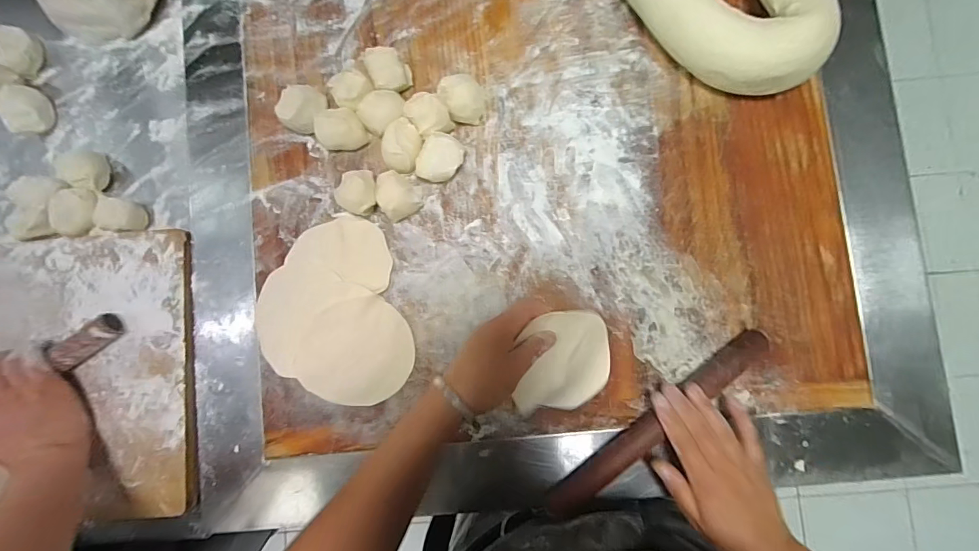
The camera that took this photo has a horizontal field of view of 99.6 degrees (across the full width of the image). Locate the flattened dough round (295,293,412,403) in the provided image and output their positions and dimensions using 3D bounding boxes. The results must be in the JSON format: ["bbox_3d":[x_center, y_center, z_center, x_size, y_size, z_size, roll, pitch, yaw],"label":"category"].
[{"bbox_3d":[-0.148,0.084,0.451,0.125,0.007,0.111,-10,85,1],"label":"flattened dough round"}]

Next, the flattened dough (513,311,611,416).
[{"bbox_3d":[0.078,0.085,0.407,0.116,0.008,0.100,9,95,-36],"label":"flattened dough"}]

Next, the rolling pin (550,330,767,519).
[{"bbox_3d":[0.173,0.153,0.422,0.274,0.033,0.035,-39,85,-1],"label":"rolling pin"}]

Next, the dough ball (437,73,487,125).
[{"bbox_3d":[-0.028,-0.191,0.456,0.049,0.037,0.046,0,85,2],"label":"dough ball"}]

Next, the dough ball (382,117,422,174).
[{"bbox_3d":[-0.095,-0.141,0.455,0.042,0.033,0.055,-9,85,1],"label":"dough ball"}]

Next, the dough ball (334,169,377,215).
[{"bbox_3d":[-0.139,-0.089,0.447,0.041,0.040,0.045,0,85,2],"label":"dough ball"}]

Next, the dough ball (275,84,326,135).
[{"bbox_3d":[-0.208,-0.184,0.459,0.047,0.036,0.049,0,85,2],"label":"dough ball"}]

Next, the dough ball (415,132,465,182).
[{"bbox_3d":[-0.053,-0.125,0.450,0.044,0.038,0.053,32,87,4],"label":"dough ball"}]

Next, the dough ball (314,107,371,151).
[{"bbox_3d":[-0.164,-0.159,0.455,0.051,0.029,0.038,-21,85,0],"label":"dough ball"}]

